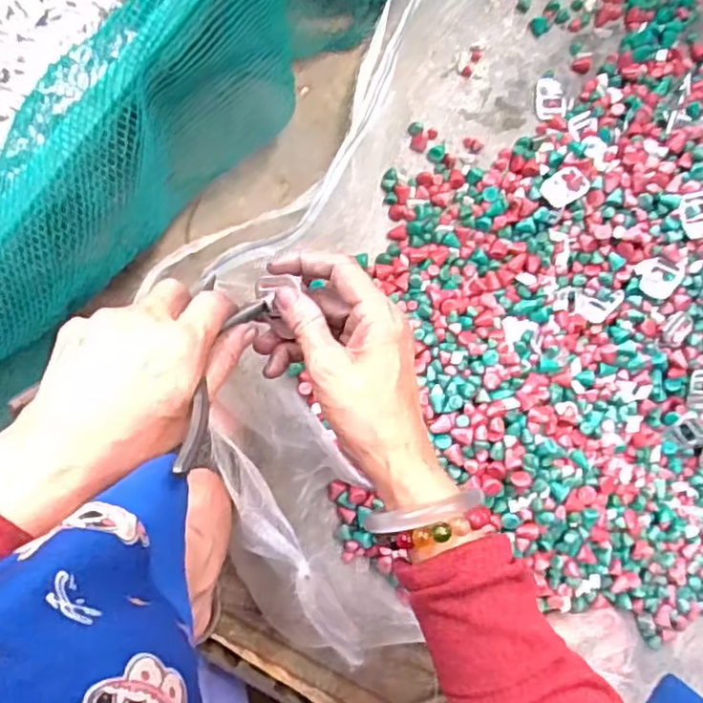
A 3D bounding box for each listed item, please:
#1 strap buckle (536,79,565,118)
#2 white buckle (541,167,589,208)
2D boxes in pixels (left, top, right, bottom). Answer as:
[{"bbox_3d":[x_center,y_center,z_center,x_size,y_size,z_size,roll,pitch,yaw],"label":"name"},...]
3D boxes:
[{"bbox_3d":[0.191,-0.242,0.607,0.028,0.007,0.041,2,86,-8],"label":"strap buckle"},{"bbox_3d":[0.192,-0.149,0.572,0.038,0.004,0.030,-31,76,7],"label":"white buckle"}]

